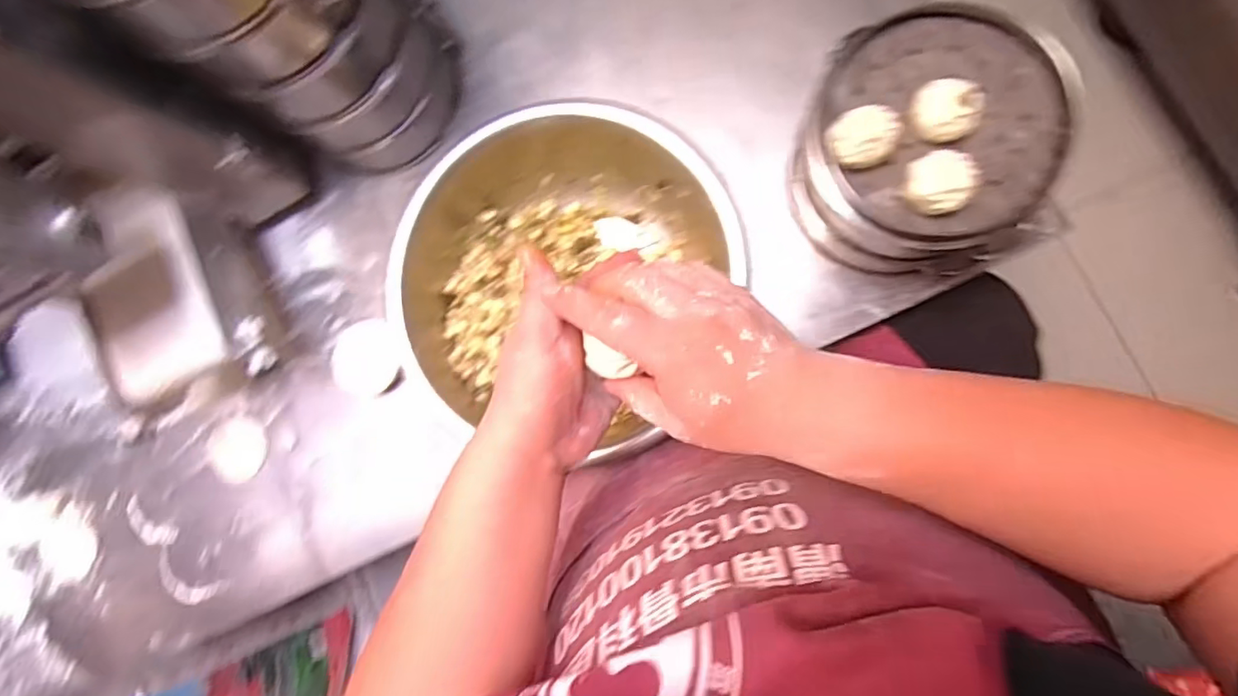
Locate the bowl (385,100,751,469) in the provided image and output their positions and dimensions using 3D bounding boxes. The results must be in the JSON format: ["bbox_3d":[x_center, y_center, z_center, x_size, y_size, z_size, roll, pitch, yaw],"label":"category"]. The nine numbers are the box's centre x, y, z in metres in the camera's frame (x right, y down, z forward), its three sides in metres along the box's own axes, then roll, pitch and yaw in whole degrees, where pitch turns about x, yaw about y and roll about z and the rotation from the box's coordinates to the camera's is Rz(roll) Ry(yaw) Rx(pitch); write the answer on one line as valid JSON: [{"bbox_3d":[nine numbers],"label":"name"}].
[{"bbox_3d":[-0.050,-0.072,0.539,0.305,0.117,0.281,-1,86,9],"label":"bowl"}]

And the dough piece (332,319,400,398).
[{"bbox_3d":[-0.286,0.012,0.630,0.079,0.015,0.084,-5,85,8],"label":"dough piece"}]

